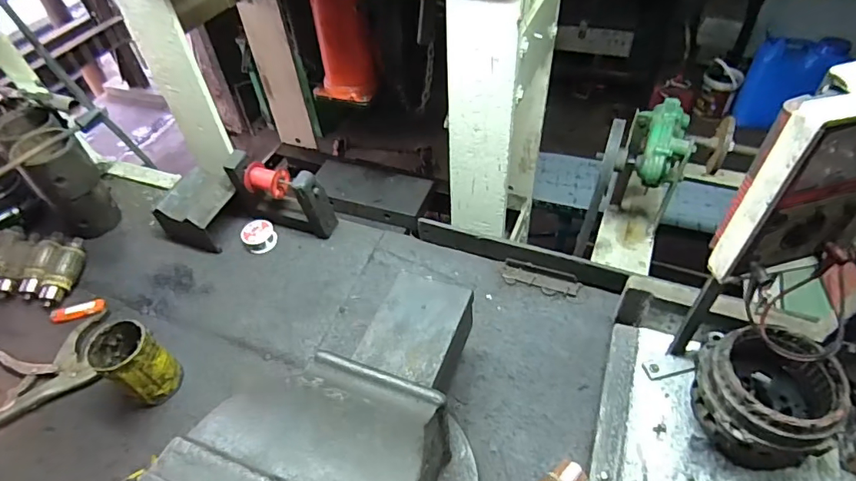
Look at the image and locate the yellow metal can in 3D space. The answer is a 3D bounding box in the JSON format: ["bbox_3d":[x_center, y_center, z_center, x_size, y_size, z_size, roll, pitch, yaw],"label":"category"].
[{"bbox_3d":[-0.406,0.172,0.679,0.087,0.109,0.074,20,52,20],"label":"yellow metal can"}]

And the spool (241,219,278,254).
[{"bbox_3d":[-0.305,-0.007,0.881,0.060,0.034,0.055,-26,51,-19],"label":"spool"}]

